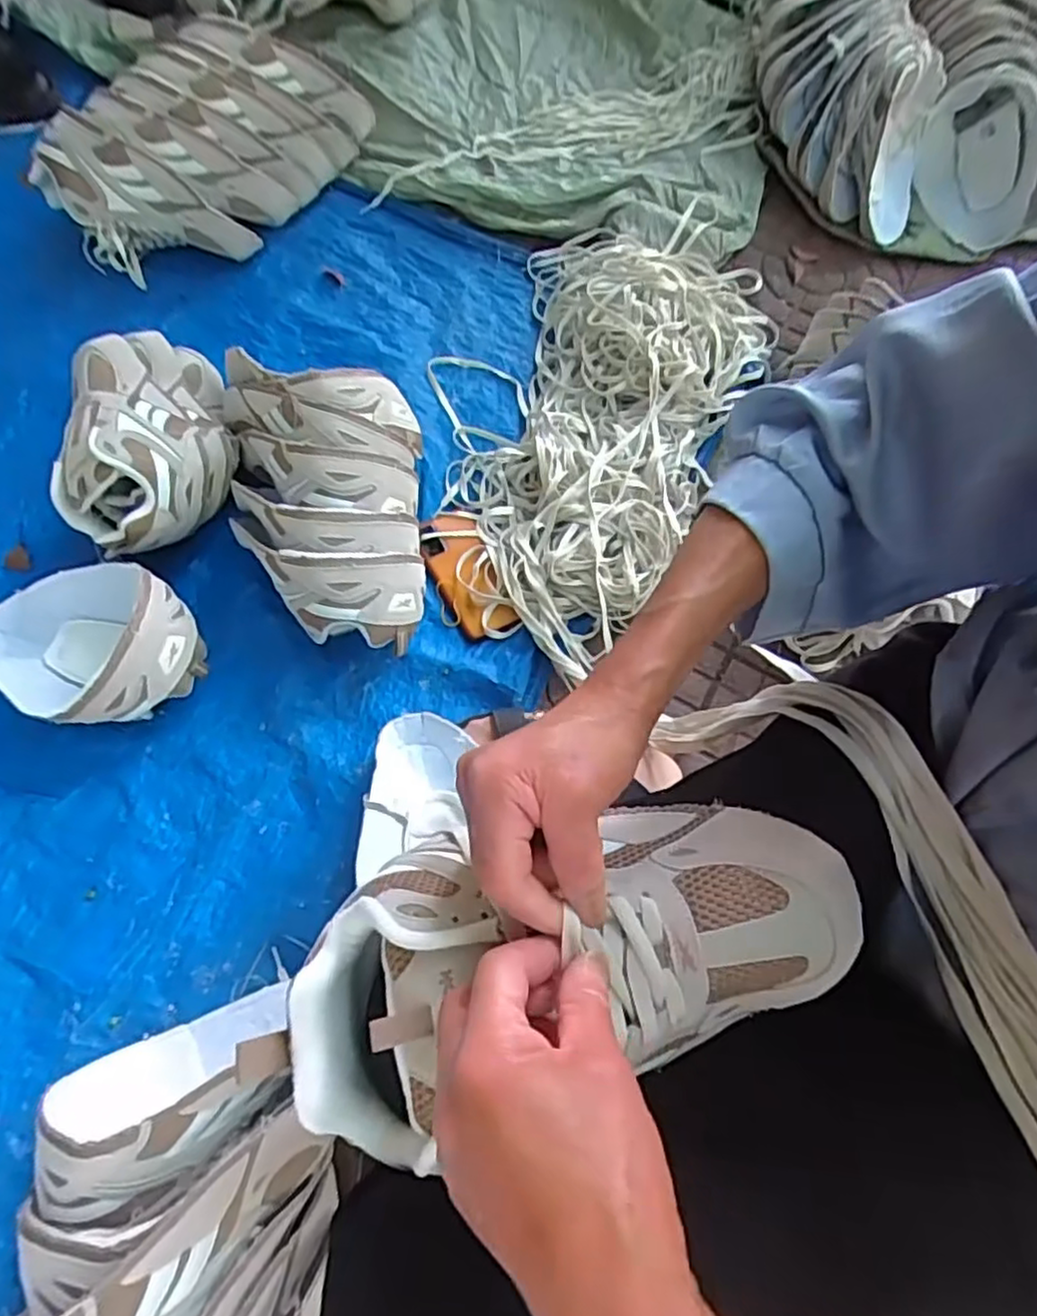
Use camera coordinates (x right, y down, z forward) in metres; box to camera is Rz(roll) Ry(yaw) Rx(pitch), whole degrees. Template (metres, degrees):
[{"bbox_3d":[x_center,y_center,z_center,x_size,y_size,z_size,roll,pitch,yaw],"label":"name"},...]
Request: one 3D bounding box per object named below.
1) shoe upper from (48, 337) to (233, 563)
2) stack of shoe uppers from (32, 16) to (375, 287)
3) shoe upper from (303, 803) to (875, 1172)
[{"bbox_3d":[-0.410,-0.240,0.761,0.177,0.127,0.263,-17,69,-8],"label":"shoe upper"},{"bbox_3d":[-0.398,-0.657,0.915,0.409,0.193,0.194,-41,74,-16],"label":"stack of shoe uppers"},{"bbox_3d":[0.023,0.130,0.302,0.246,0.072,0.112,-15,68,1],"label":"shoe upper"}]

